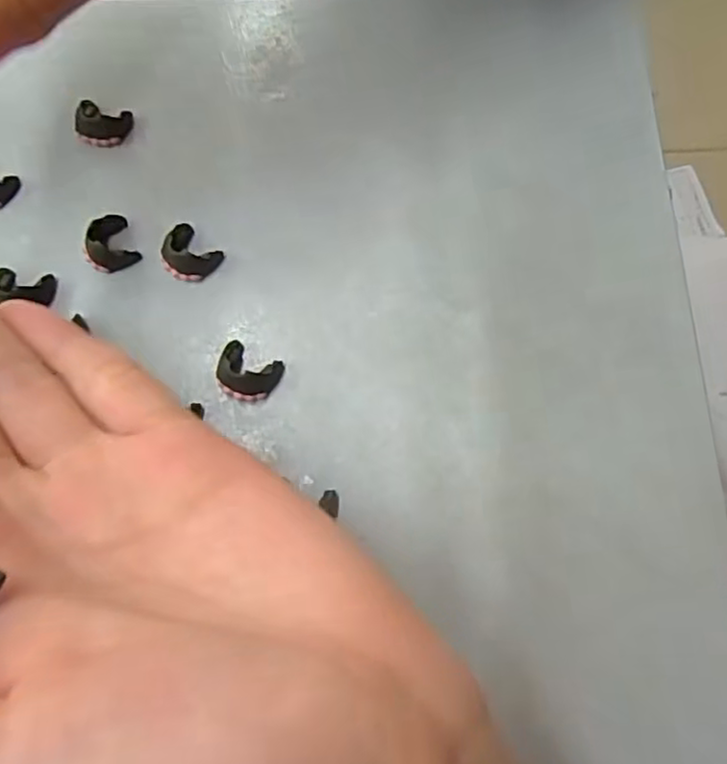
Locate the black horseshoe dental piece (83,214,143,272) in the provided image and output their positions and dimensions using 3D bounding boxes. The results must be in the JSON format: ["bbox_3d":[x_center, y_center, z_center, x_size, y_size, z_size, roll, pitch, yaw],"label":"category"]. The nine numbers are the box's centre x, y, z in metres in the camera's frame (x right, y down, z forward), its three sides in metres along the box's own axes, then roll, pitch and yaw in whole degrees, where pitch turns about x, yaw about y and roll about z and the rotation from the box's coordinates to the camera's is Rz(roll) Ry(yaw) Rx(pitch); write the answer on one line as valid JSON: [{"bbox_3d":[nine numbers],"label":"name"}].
[{"bbox_3d":[-0.071,-0.039,0.186,0.013,0.008,0.015,-26,72,-7],"label":"black horseshoe dental piece"}]

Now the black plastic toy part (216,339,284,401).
[{"bbox_3d":[-0.030,-0.003,0.173,0.016,0.007,0.014,23,71,9],"label":"black plastic toy part"}]

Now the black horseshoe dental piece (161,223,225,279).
[{"bbox_3d":[-0.048,-0.035,0.184,0.016,0.007,0.014,36,74,13],"label":"black horseshoe dental piece"}]

